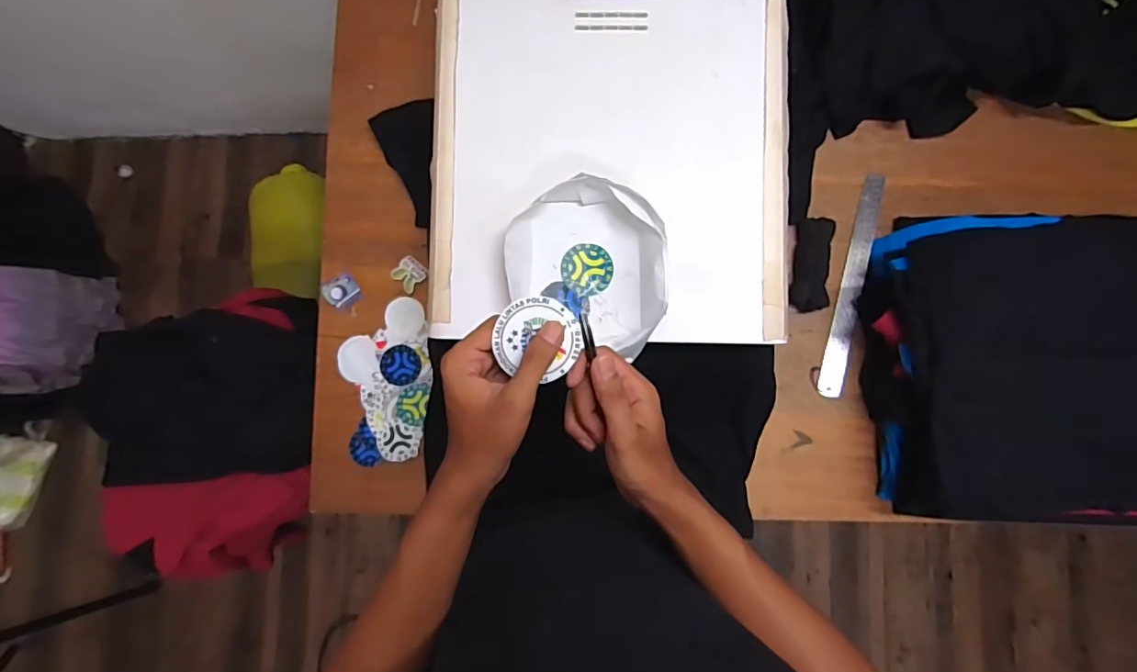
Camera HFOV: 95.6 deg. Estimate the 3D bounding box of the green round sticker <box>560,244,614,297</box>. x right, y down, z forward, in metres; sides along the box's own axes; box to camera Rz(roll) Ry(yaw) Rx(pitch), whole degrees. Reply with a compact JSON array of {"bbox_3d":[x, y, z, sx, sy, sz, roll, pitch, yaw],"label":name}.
[{"bbox_3d":[0.021,-0.074,0.568,0.056,0.004,0.053,0,86,5],"label":"green round sticker"}]

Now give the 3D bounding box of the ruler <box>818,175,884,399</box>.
[{"bbox_3d":[0.401,-0.073,0.728,0.031,0.007,0.321,13,86,17],"label":"ruler"}]

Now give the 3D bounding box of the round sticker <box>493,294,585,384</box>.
[{"bbox_3d":[-0.021,0.001,0.384,0.063,0.005,0.060,-1,100,-5],"label":"round sticker"}]

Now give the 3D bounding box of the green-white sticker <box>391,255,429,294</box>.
[{"bbox_3d":[-0.225,-0.088,0.731,0.042,0.005,0.043,38,86,4],"label":"green-white sticker"}]

